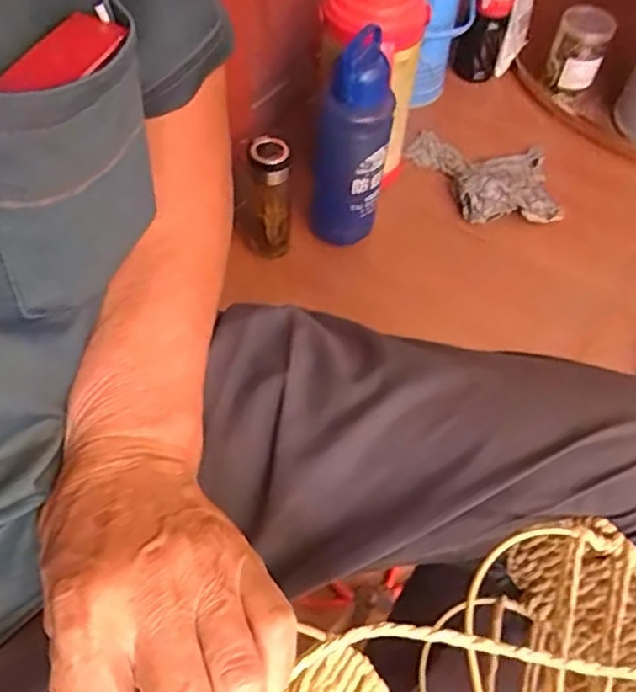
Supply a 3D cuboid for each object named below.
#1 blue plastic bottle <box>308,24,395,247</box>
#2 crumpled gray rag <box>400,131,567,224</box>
[{"bbox_3d":[0.046,-0.273,0.911,0.100,0.321,0.075,-3,57,-5],"label":"blue plastic bottle"},{"bbox_3d":[0.285,-0.301,1.109,0.238,0.051,0.212,-1,57,-3],"label":"crumpled gray rag"}]

